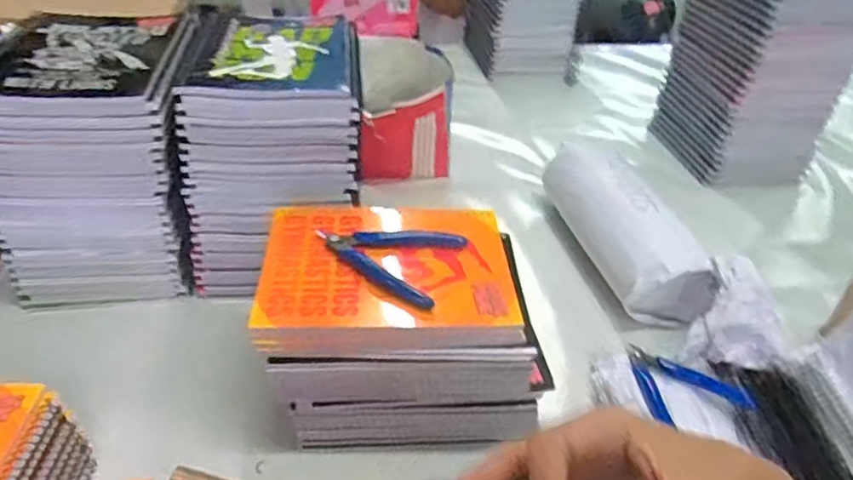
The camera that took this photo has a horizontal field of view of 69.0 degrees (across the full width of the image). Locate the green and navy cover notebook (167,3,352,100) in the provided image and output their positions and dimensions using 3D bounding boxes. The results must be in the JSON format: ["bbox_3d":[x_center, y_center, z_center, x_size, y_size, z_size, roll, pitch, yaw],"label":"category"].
[{"bbox_3d":[-0.155,-0.195,0.626,0.162,0.013,0.206,-1,37,-7],"label":"green and navy cover notebook"}]

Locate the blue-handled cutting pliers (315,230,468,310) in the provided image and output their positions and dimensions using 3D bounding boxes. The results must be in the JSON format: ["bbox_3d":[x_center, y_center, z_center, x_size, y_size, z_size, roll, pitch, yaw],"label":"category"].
[{"bbox_3d":[-0.034,0.009,0.513,0.114,0.012,0.088,16,38,14],"label":"blue-handled cutting pliers"}]

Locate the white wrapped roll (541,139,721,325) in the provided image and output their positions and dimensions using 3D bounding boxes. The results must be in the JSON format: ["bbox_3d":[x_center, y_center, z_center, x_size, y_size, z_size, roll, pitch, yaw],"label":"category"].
[{"bbox_3d":[0.223,-0.011,0.727,0.081,0.096,0.267,-6,38,-14],"label":"white wrapped roll"}]

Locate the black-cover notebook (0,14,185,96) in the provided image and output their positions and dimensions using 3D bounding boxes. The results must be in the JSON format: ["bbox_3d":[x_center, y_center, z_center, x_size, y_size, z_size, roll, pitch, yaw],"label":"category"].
[{"bbox_3d":[-0.324,-0.178,0.585,0.153,0.013,0.175,-2,37,-8],"label":"black-cover notebook"}]

